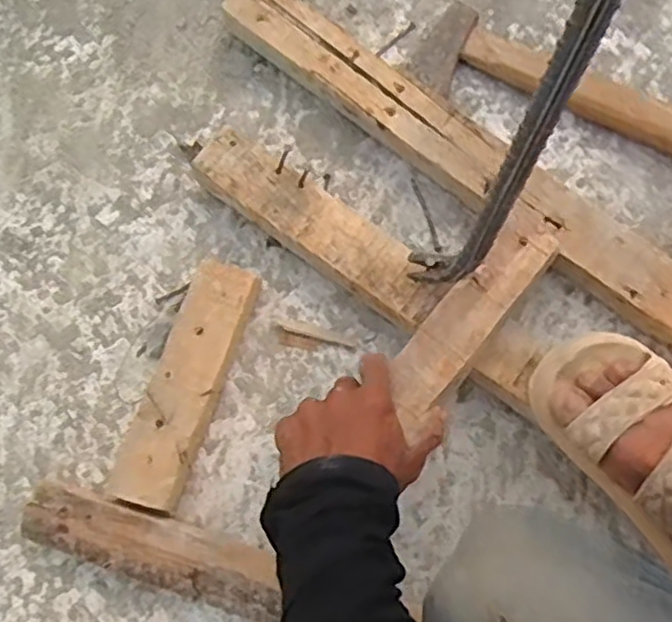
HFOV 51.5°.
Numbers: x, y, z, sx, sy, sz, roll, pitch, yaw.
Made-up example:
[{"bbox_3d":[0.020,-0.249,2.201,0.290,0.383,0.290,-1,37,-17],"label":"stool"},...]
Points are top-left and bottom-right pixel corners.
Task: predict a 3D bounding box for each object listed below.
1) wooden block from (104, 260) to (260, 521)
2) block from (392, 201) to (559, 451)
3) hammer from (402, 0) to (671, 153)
[{"bbox_3d":[-0.125,0.061,0.600,0.058,0.040,0.209,18,77,6],"label":"wooden block"},{"bbox_3d":[0.113,-0.005,0.559,0.049,0.016,0.215,37,69,10],"label":"block"},{"bbox_3d":[0.234,-0.202,0.657,0.334,0.042,0.104,20,77,7],"label":"hammer"}]

